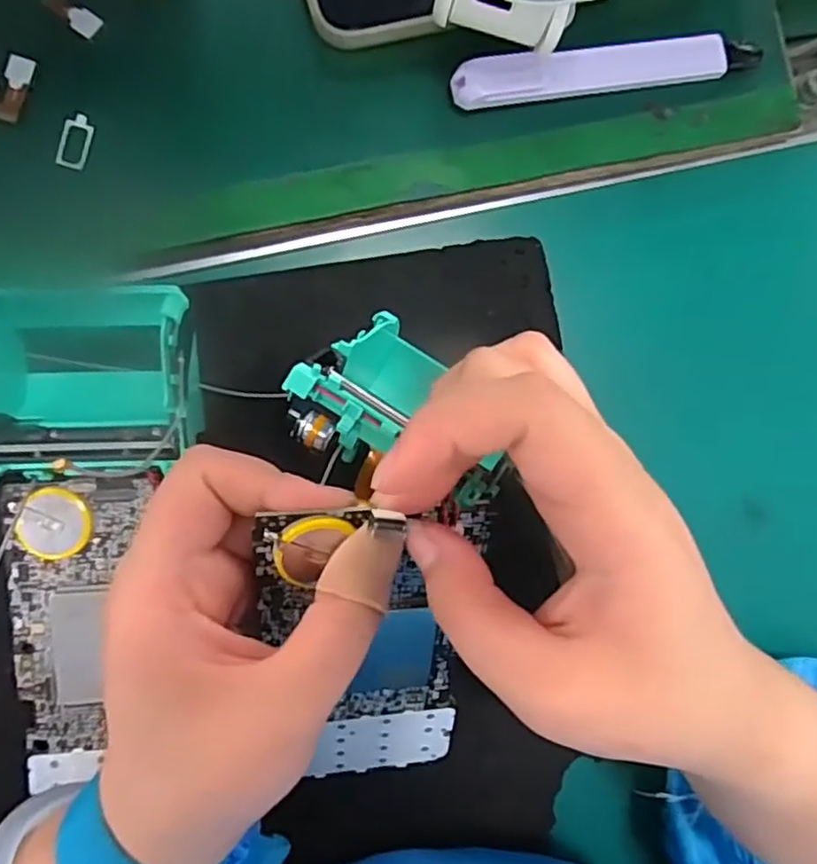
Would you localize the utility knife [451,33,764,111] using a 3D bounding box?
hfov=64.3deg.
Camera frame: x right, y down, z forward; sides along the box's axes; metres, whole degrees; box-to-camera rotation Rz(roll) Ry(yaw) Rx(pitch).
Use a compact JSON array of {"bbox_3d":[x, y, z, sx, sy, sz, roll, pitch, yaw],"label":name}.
[{"bbox_3d":[0.081,-0.141,0.249,0.130,0.014,0.017,-13,89,-12],"label":"utility knife"}]

